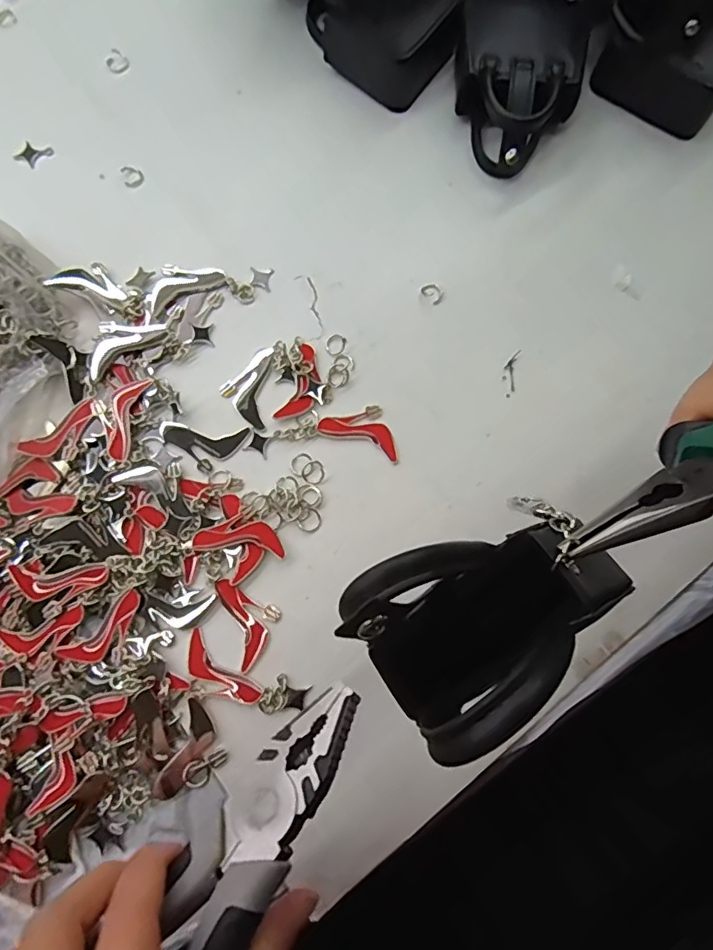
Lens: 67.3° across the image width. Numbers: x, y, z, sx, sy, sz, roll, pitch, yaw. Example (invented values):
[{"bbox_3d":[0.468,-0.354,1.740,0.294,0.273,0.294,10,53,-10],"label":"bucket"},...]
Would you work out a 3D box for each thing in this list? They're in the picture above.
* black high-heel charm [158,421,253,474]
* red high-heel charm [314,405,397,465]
[{"bbox_3d":[-0.084,-0.015,0.292,0.048,0.004,0.025,5,78,0],"label":"black high-heel charm"},{"bbox_3d":[0.004,-0.027,0.294,0.047,0.004,0.026,22,78,4],"label":"red high-heel charm"}]

